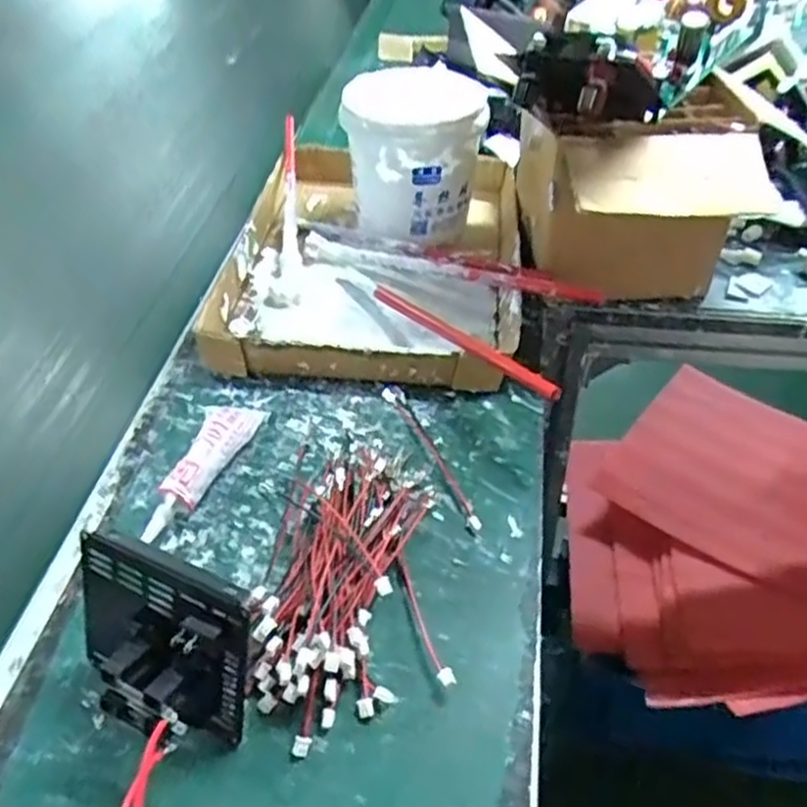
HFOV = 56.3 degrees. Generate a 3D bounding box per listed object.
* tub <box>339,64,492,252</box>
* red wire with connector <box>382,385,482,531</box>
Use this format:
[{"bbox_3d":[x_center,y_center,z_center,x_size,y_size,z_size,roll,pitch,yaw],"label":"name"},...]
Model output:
[{"bbox_3d":[0.005,-0.225,0.679,0.112,0.125,0.116,0,44,0],"label":"tub"},{"bbox_3d":[0.018,0.032,0.505,0.011,0.005,0.138,-19,47,-18],"label":"red wire with connector"}]

